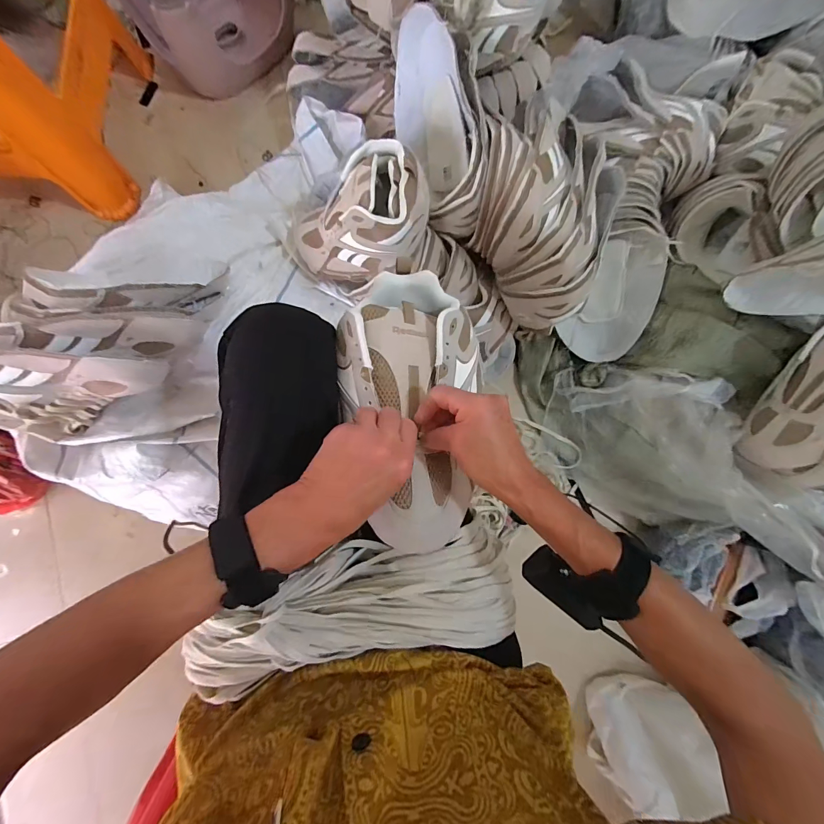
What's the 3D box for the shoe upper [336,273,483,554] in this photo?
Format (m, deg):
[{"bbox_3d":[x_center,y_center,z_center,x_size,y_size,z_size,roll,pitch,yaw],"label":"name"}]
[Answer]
[{"bbox_3d":[0.004,-0.012,0.344,0.139,0.065,0.267,-3,82,-5],"label":"shoe upper"}]

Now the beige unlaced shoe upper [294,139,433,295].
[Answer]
[{"bbox_3d":[-0.090,-0.286,0.588,0.157,0.283,0.114,56,44,-12],"label":"beige unlaced shoe upper"}]

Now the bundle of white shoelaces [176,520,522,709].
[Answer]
[{"bbox_3d":[-0.045,0.176,0.328,0.288,0.058,0.105,-6,85,-5],"label":"bundle of white shoelaces"}]

